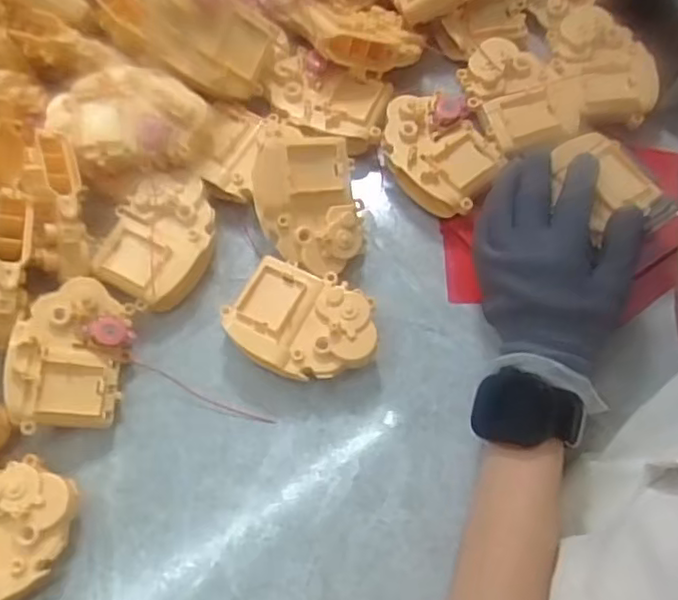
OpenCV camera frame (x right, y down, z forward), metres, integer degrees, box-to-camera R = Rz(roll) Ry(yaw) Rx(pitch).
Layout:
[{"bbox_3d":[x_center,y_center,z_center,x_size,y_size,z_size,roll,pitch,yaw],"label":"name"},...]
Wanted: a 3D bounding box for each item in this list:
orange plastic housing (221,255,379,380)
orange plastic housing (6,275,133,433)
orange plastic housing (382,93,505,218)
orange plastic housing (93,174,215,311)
[{"bbox_3d":[-0.024,0.017,0.444,0.102,0.040,0.074,25,70,12],"label":"orange plastic housing"},{"bbox_3d":[-0.174,0.032,0.426,0.070,0.026,0.097,11,67,-27],"label":"orange plastic housing"},{"bbox_3d":[0.074,-0.111,0.494,0.078,0.039,0.097,-40,71,-14],"label":"orange plastic housing"},{"bbox_3d":[-0.127,-0.043,0.470,0.073,0.033,0.093,38,74,16],"label":"orange plastic housing"}]

